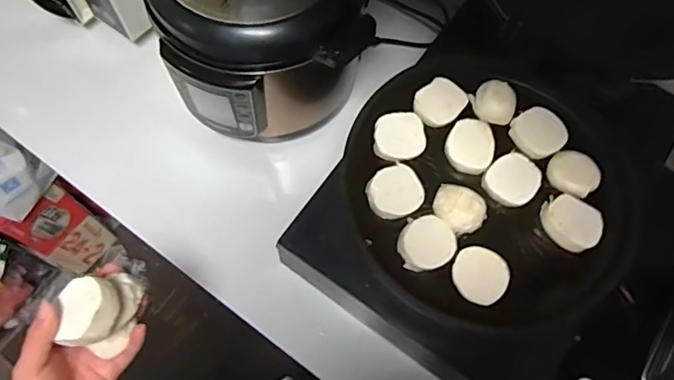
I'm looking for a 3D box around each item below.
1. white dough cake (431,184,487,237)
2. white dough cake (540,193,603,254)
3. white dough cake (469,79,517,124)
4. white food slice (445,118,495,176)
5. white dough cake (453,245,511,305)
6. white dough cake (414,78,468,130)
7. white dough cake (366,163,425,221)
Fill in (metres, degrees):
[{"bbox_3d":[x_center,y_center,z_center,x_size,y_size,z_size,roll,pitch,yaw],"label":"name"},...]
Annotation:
[{"bbox_3d":[0.141,0.019,0.605,0.060,0.020,0.048,39,72,13],"label":"white dough cake"},{"bbox_3d":[0.265,0.038,0.601,0.067,0.013,0.055,36,93,17],"label":"white dough cake"},{"bbox_3d":[0.202,-0.112,0.677,0.056,0.019,0.053,0,68,-1],"label":"white dough cake"},{"bbox_3d":[0.163,-0.053,0.646,0.056,0.016,0.064,10,69,2],"label":"white food slice"},{"bbox_3d":[0.157,0.094,0.581,0.055,0.024,0.060,0,68,-1],"label":"white dough cake"},{"bbox_3d":[0.131,-0.112,0.671,0.064,0.013,0.054,-36,74,-14],"label":"white dough cake"},{"bbox_3d":[0.068,0.002,0.610,0.062,0.014,0.059,0,68,-1],"label":"white dough cake"}]

